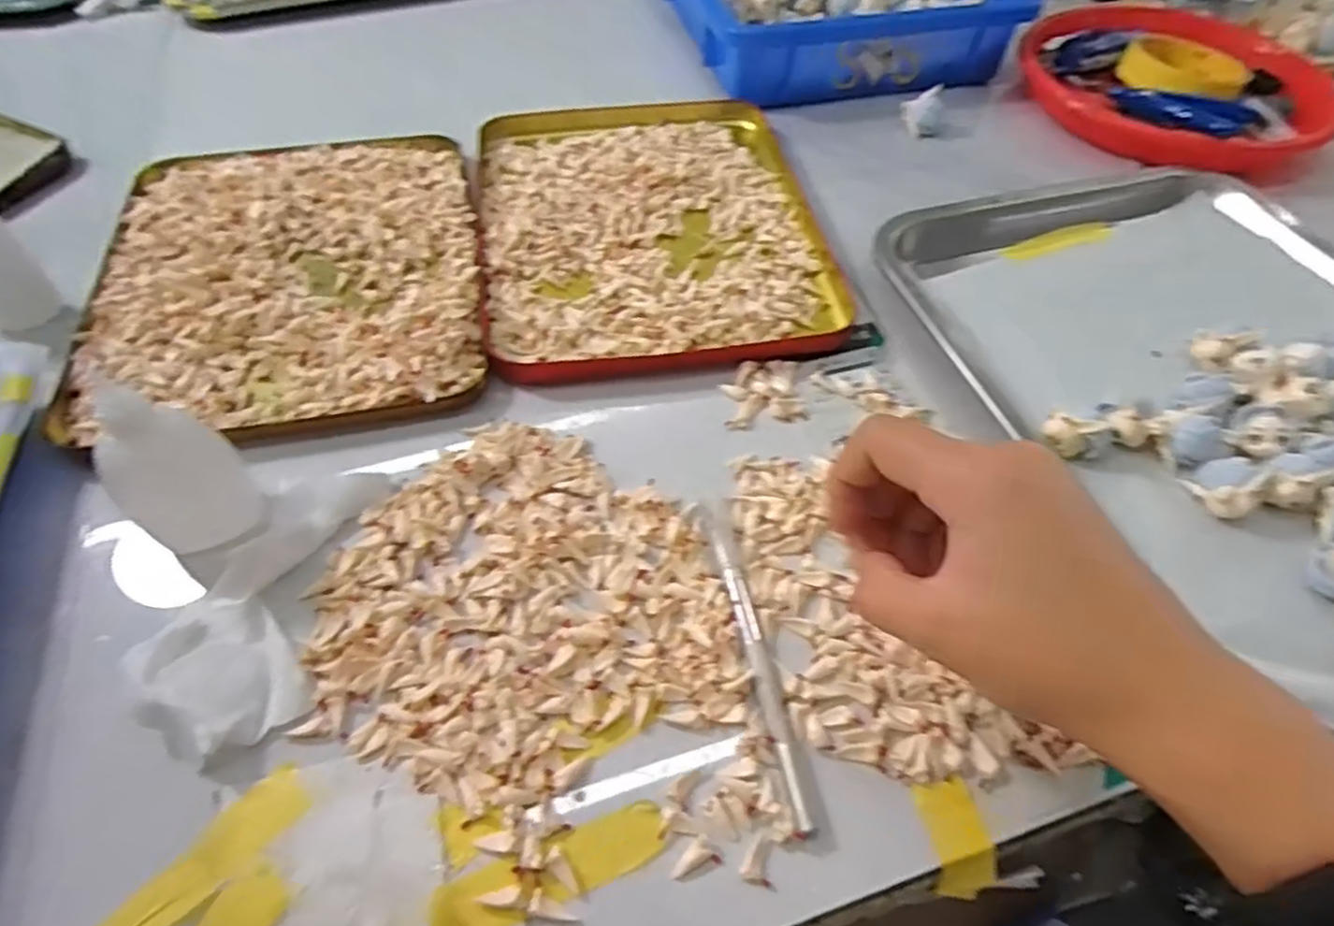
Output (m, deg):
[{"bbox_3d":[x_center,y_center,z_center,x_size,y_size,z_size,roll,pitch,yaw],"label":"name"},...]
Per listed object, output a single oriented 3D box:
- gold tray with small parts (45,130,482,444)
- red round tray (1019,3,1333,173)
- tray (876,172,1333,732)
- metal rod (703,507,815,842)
[{"bbox_3d":[-0.214,-0.113,0.414,0.200,0.017,0.249,-9,53,-8],"label":"gold tray with small parts"},{"bbox_3d":[0.378,-0.287,0.555,0.201,0.034,0.201,1,53,-1],"label":"red round tray"},{"bbox_3d":[0.293,-0.037,0.369,0.258,0.028,0.353,-18,55,-15],"label":"tray"},{"bbox_3d":[0.035,0.073,0.291,0.009,0.004,0.134,-9,54,-9],"label":"metal rod"}]

